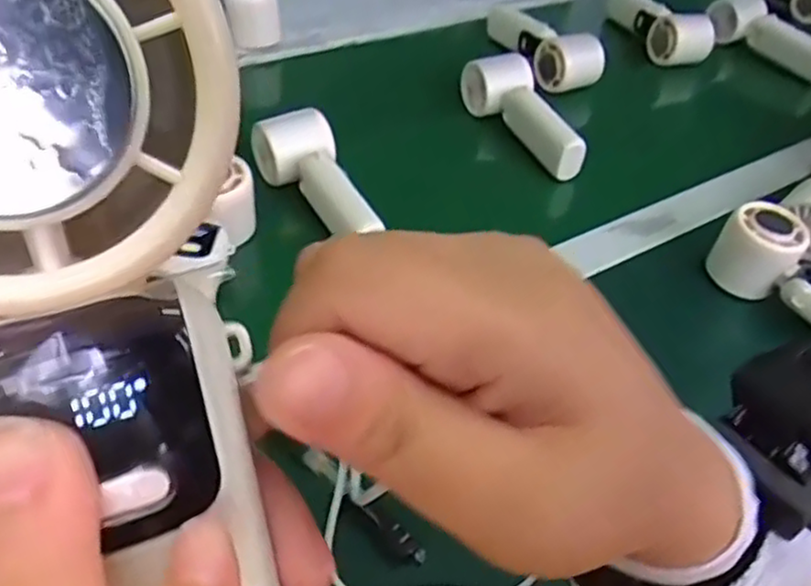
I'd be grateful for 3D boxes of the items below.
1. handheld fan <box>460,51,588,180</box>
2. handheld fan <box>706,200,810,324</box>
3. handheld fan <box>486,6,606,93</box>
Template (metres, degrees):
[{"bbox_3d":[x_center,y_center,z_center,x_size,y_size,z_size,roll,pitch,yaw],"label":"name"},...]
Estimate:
[{"bbox_3d":[0.115,-0.177,0.682,0.050,0.054,0.168,-14,47,-20],"label":"handheld fan"},{"bbox_3d":[0.305,0.002,0.513,0.049,0.067,0.166,-31,55,-33],"label":"handheld fan"},{"bbox_3d":[0.158,-0.290,0.820,0.056,0.065,0.175,-10,46,-17],"label":"handheld fan"}]

